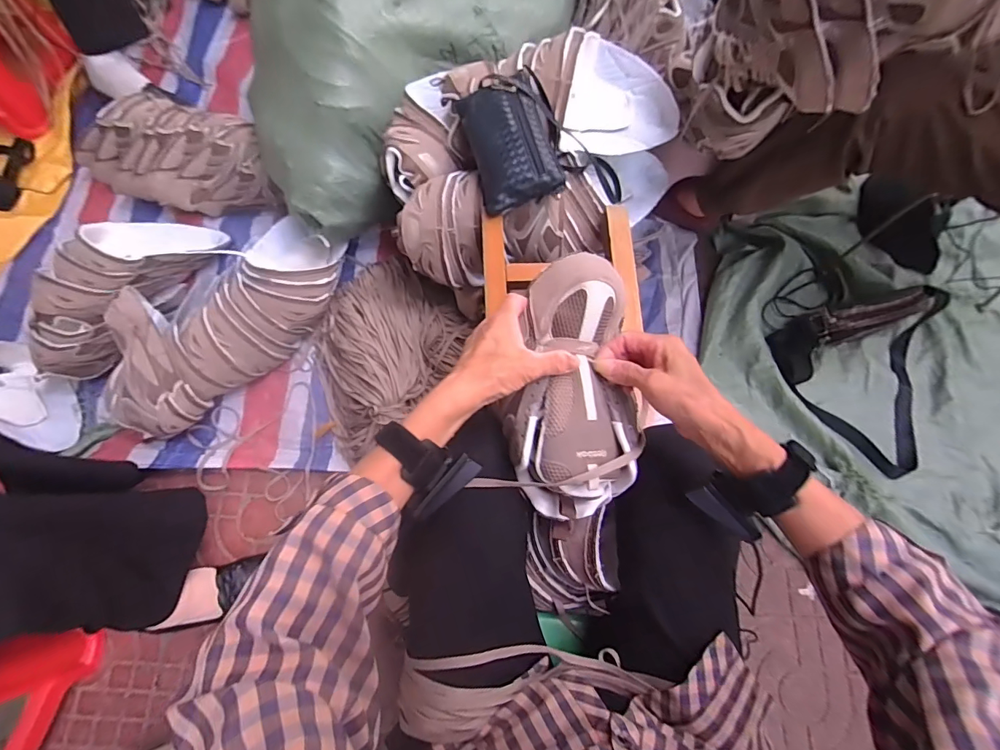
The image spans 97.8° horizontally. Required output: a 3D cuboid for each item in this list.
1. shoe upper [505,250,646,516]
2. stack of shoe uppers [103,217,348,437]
[{"bbox_3d":[0.074,0.015,0.417,0.119,0.069,0.246,0,91,1],"label":"shoe upper"},{"bbox_3d":[-0.520,-0.114,0.845,0.216,0.177,0.484,40,77,13],"label":"stack of shoe uppers"}]

